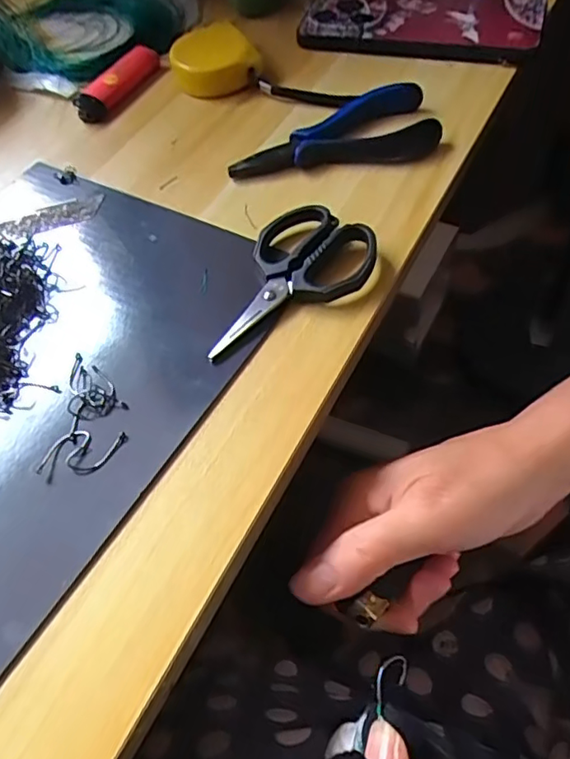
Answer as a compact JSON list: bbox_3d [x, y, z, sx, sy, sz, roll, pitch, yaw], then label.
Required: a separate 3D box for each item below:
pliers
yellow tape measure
[{"bbox_3d":[0.028,-0.148,0.342,0.119,0.018,0.052,-8,56,-1],"label":"pliers"},{"bbox_3d":[-0.049,-0.216,0.387,0.052,0.021,0.053,-21,57,-10],"label":"yellow tape measure"}]

